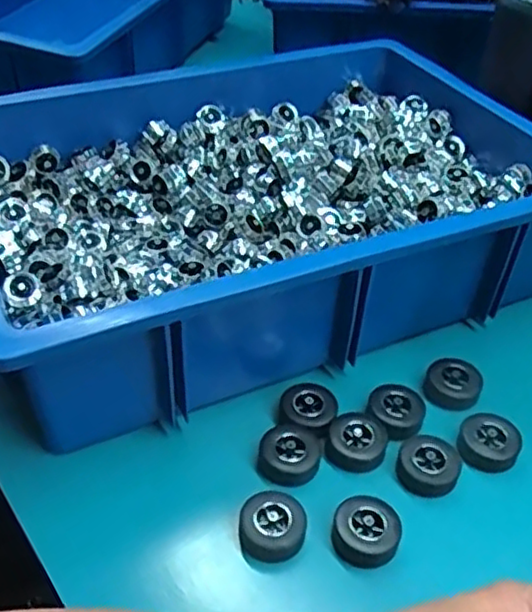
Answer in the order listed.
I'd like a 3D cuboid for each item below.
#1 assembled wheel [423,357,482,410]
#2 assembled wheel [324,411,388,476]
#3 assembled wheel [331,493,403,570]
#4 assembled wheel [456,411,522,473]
[{"bbox_3d":[0.128,0.053,0.463,0.037,0.016,0.033,15,44,16],"label":"assembled wheel"},{"bbox_3d":[0.056,0.086,0.425,0.037,0.024,0.031,11,43,12],"label":"assembled wheel"},{"bbox_3d":[0.056,0.125,0.378,0.036,0.015,0.035,0,42,0],"label":"assembled wheel"},{"bbox_3d":[0.141,0.086,0.427,0.036,0.012,0.037,0,42,0],"label":"assembled wheel"}]

